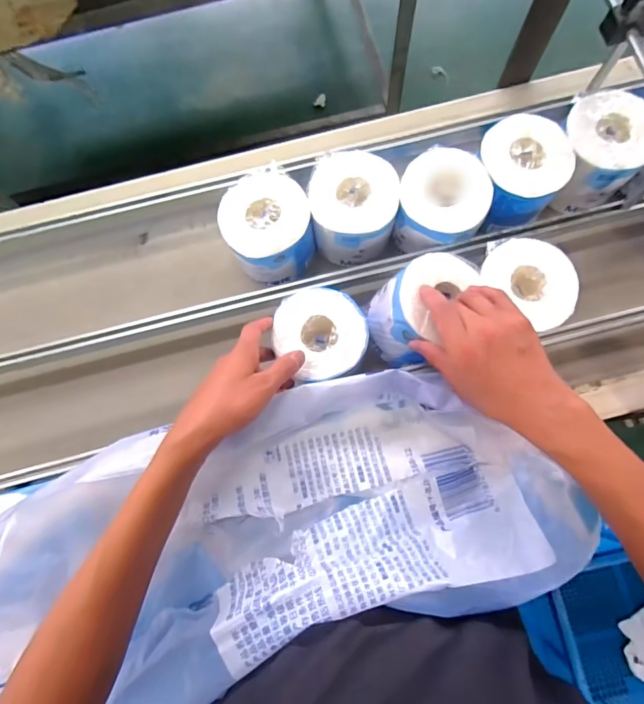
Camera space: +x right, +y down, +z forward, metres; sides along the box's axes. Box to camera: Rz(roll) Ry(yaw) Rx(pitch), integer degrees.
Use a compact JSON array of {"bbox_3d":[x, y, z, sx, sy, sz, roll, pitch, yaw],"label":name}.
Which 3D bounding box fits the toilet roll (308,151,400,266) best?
[{"bbox_3d":[0.041,-0.185,0.579,0.107,0.108,0.109,0,78,2],"label":"toilet roll"}]

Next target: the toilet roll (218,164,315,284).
[{"bbox_3d":[-0.071,-0.159,0.564,0.107,0.105,0.109,0,78,2],"label":"toilet roll"}]

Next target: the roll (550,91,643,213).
[{"bbox_3d":[0.359,-0.258,0.566,0.114,0.102,0.105,0,78,2],"label":"roll"}]

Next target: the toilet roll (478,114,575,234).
[{"bbox_3d":[0.253,-0.230,0.565,0.112,0.086,0.113,0,78,2],"label":"toilet roll"}]

